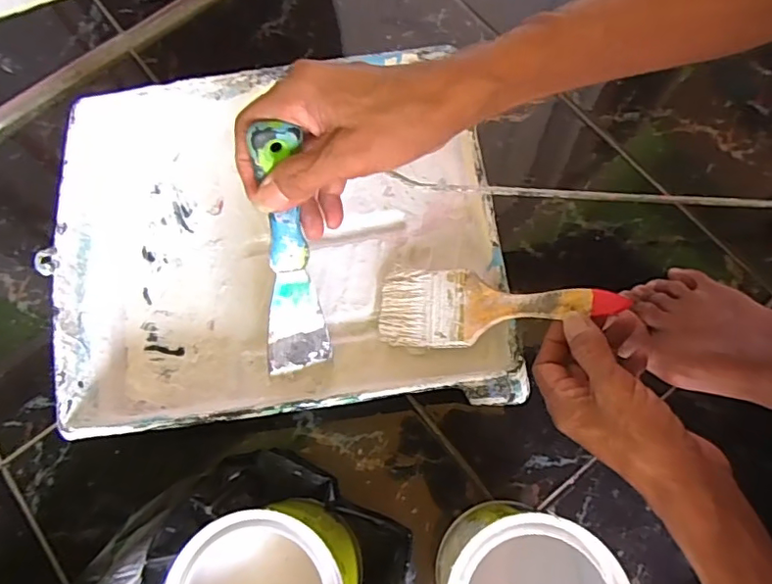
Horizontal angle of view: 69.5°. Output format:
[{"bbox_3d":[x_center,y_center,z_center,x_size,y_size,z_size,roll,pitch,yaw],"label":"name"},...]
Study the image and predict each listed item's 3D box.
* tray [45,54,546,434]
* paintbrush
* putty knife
[{"bbox_3d":[-0.094,-0.043,0.472,0.350,0.072,0.292,-7,73,0],"label":"tray"},{"bbox_3d":[0.077,0.011,0.407,0.175,0.008,0.057,-2,72,26],"label":"paintbrush"},{"bbox_3d":[-0.064,-0.016,0.364,0.040,0.191,0.016,4,41,4],"label":"putty knife"}]

